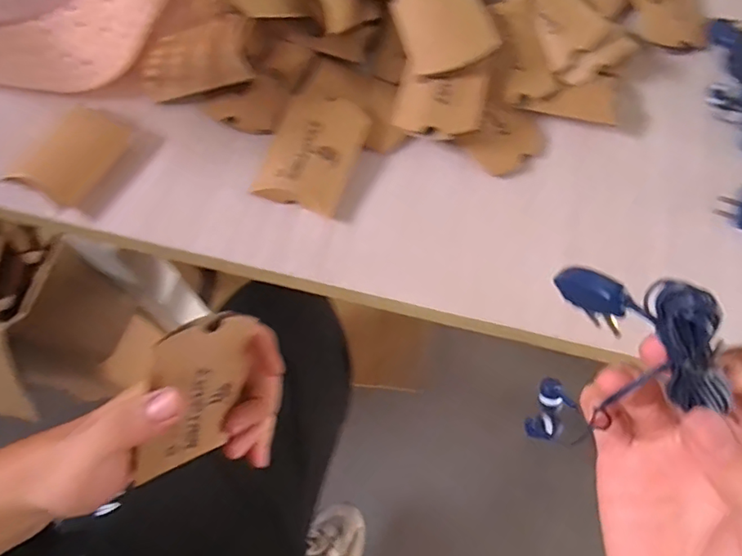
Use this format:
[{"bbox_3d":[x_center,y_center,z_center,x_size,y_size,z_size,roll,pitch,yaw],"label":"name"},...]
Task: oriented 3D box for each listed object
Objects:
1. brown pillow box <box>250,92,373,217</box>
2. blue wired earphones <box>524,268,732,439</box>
[{"bbox_3d":[-0.039,-0.087,0.368,0.059,0.016,0.084,22,68,7],"label":"brown pillow box"},{"bbox_3d":[0.092,0.035,0.221,0.019,0.144,0.066,-27,68,-17],"label":"blue wired earphones"}]

